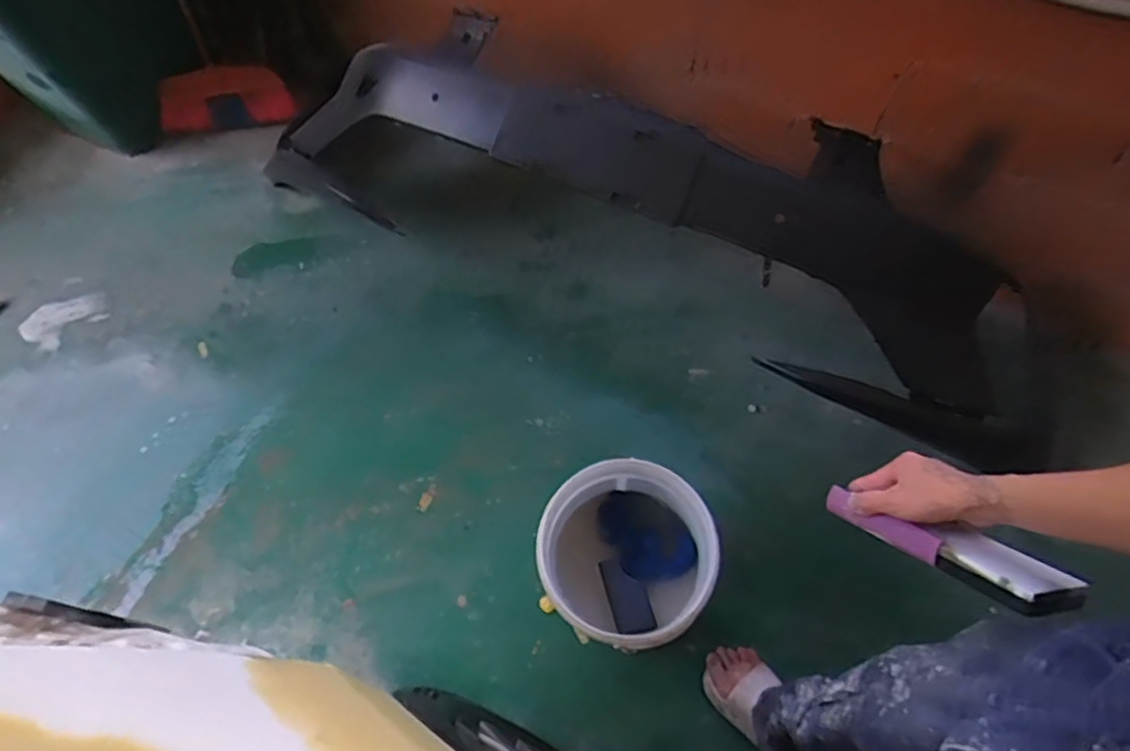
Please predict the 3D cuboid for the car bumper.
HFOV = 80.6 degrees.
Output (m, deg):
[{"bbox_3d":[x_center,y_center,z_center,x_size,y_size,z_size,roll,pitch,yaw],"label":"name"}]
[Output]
[{"bbox_3d":[0.109,-0.395,1.468,1.681,0.550,0.372,22,68,13],"label":"car bumper"}]

